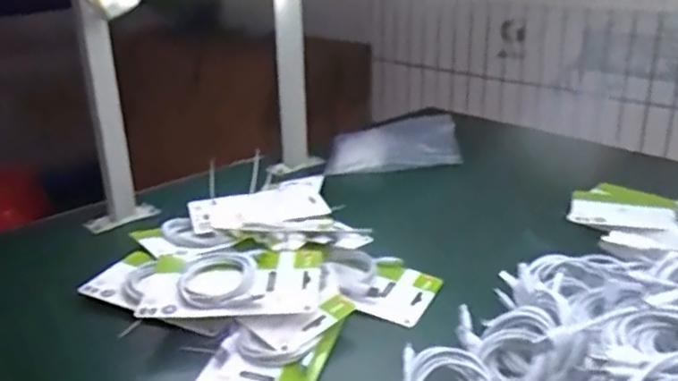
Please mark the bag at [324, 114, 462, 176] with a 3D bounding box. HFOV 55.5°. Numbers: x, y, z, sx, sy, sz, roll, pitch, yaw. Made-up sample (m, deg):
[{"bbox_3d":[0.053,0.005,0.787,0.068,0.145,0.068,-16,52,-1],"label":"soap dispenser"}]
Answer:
[{"bbox_3d":[0.100,-0.088,1.186,0.234,0.043,0.205,-1,22,3],"label":"bag"}]

